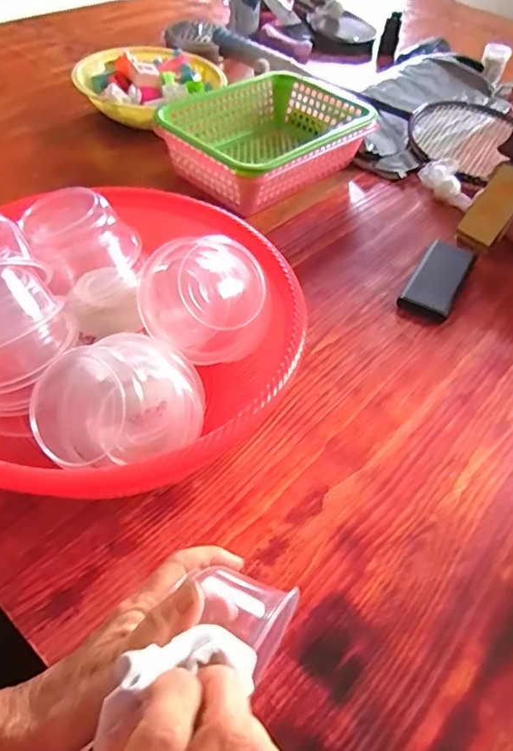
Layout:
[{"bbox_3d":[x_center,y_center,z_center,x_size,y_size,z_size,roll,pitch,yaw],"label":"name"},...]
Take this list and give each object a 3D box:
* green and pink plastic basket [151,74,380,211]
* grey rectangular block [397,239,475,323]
[{"bbox_3d":[0.018,-0.366,0.821,0.315,0.091,0.216,-35,61,-29],"label":"green and pink plastic basket"},{"bbox_3d":[0.238,-0.126,0.688,0.060,0.015,0.146,27,53,17],"label":"grey rectangular block"}]

